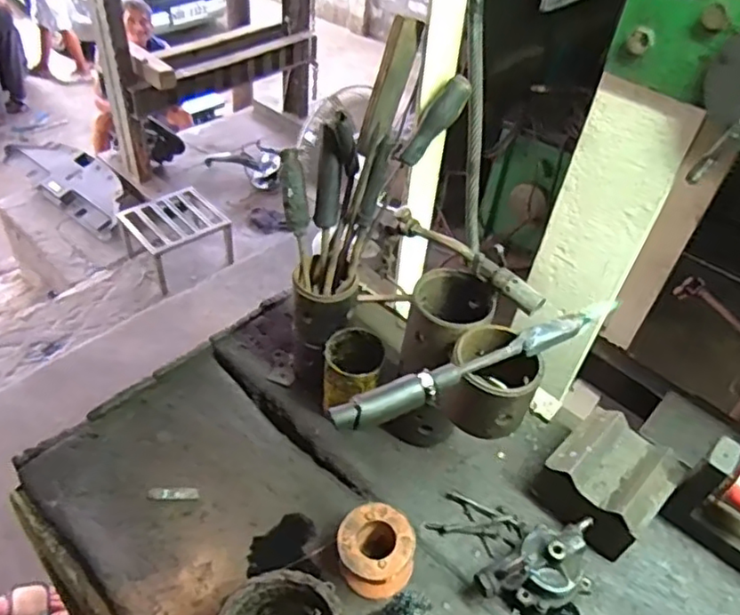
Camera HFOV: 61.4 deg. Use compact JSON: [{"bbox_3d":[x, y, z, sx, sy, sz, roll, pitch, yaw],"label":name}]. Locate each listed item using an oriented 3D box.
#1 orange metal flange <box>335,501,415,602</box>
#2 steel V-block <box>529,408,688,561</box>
[{"bbox_3d":[0.006,0.266,0.675,0.081,0.074,0.074,15,45,9],"label":"orange metal flange"},{"bbox_3d":[0.273,0.207,0.733,0.125,0.091,0.126,36,52,26],"label":"steel V-block"}]

